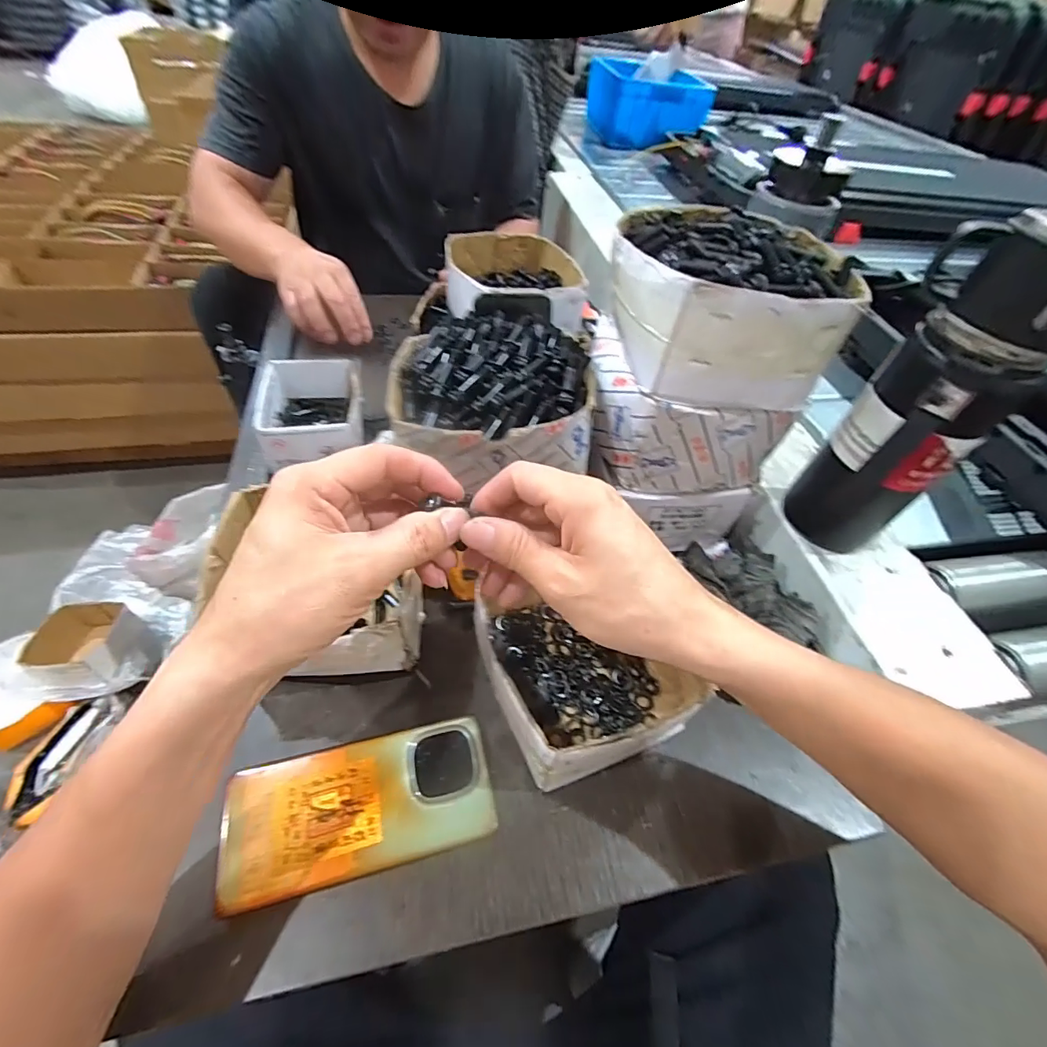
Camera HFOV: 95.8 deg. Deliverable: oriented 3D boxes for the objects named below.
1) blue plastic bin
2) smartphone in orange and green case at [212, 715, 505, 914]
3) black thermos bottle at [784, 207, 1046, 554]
[{"bbox_3d":[0.312,-1.131,1.261,0.273,0.130,0.396,1,51,-5],"label":"blue plastic bin"},{"bbox_3d":[-0.103,0.180,0.305,0.161,0.014,0.074,-9,52,-14],"label":"smartphone in orange and green case"},{"bbox_3d":[0.272,-0.073,0.332,0.070,0.240,0.069,-6,52,-12],"label":"black thermos bottle"}]

